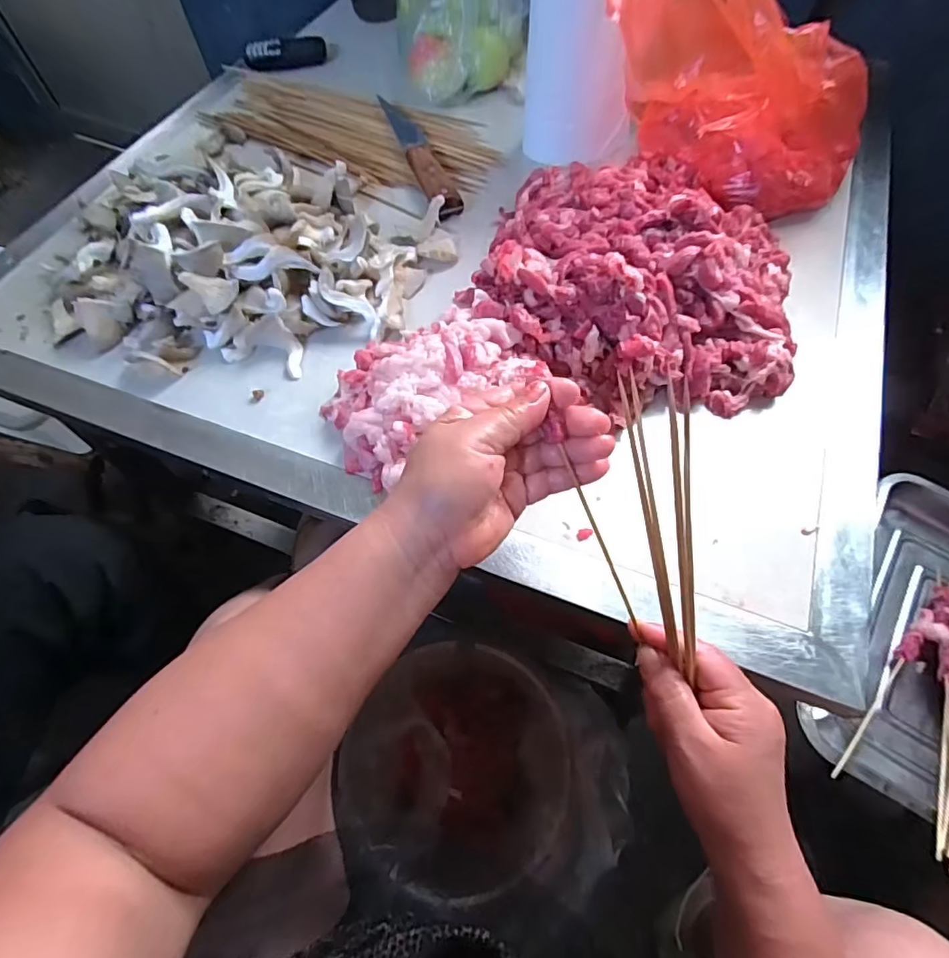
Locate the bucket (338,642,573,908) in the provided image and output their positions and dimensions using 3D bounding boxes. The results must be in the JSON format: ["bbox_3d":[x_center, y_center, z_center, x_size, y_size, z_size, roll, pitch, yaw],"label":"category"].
[{"bbox_3d":[-0.014,0.325,0.595,0.217,0.176,0.211,-1,61,1],"label":"bucket"}]

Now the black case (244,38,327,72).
[{"bbox_3d":[-0.261,-0.591,0.728,0.110,0.025,0.027,-11,61,-4],"label":"black case"}]

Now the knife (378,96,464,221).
[{"bbox_3d":[-0.063,-0.375,0.603,0.033,0.021,0.223,-18,62,-8],"label":"knife"}]

